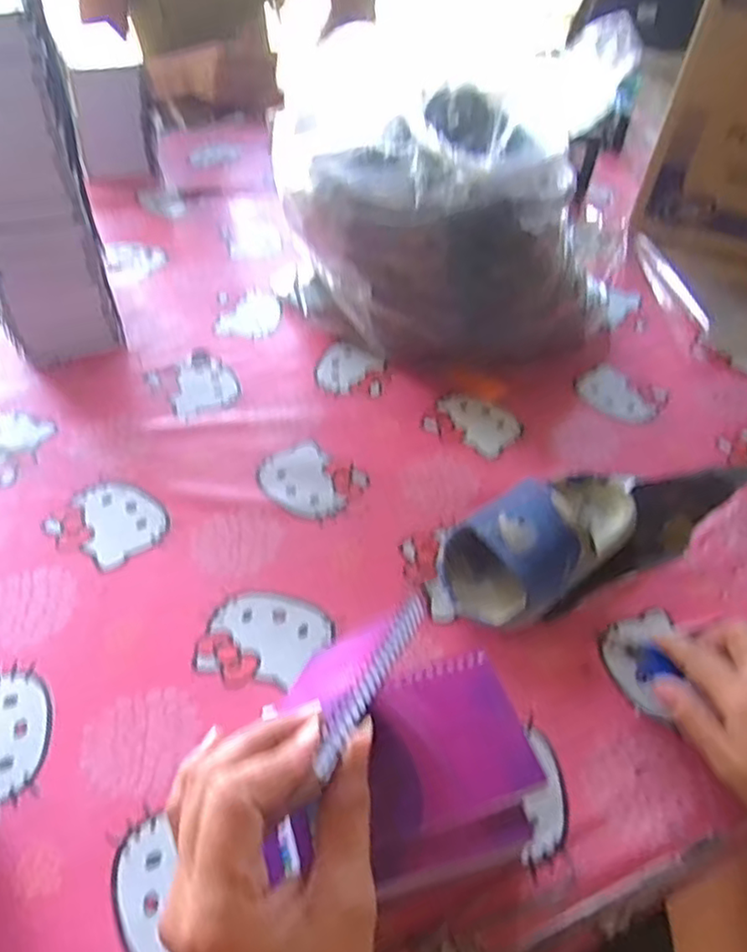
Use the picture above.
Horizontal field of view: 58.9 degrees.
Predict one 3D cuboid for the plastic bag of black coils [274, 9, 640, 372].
[{"bbox_3d":[0.061,-0.234,0.624,0.224,0.214,0.260,-35,59,-31],"label":"plastic bag of black coils"}]

